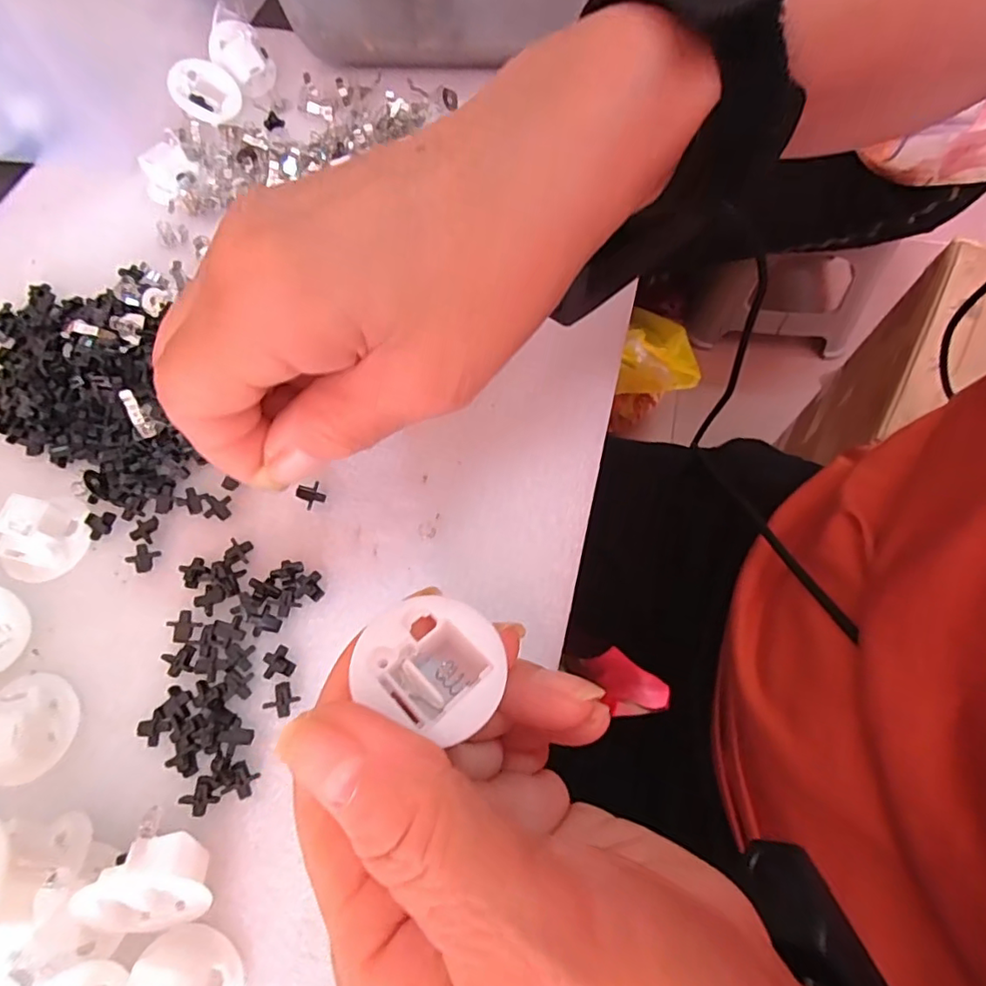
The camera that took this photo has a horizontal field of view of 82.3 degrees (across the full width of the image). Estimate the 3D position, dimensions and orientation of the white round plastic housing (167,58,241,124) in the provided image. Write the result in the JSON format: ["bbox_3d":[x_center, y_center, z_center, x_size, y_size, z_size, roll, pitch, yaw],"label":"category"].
[{"bbox_3d":[-0.146,-0.203,0.287,0.032,0.007,0.032,23,67,-25],"label":"white round plastic housing"}]

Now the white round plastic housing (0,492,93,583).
[{"bbox_3d":[-0.160,0.015,0.200,0.026,0.017,0.030,18,69,11],"label":"white round plastic housing"}]

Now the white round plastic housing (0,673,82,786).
[{"bbox_3d":[-0.148,0.072,0.176,0.026,0.016,0.030,-21,67,-6],"label":"white round plastic housing"}]

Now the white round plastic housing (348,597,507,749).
[{"bbox_3d":[-0.013,0.038,0.126,0.031,0.010,0.027,21,59,12],"label":"white round plastic housing"}]

